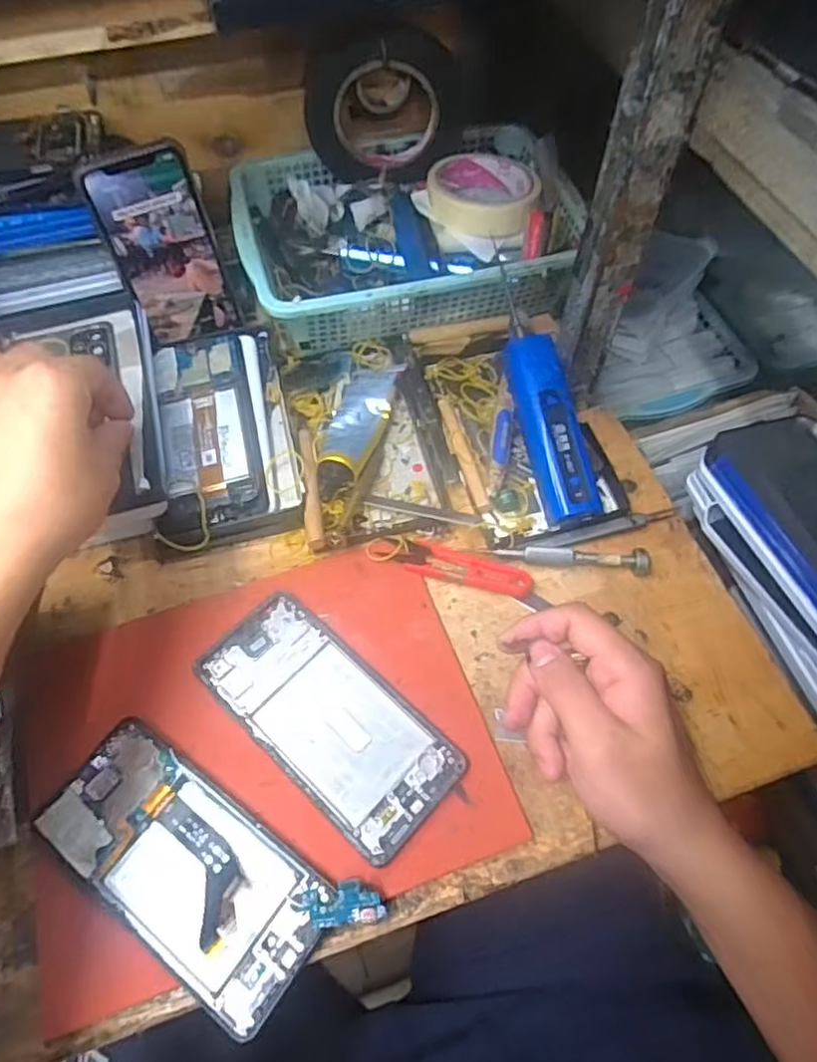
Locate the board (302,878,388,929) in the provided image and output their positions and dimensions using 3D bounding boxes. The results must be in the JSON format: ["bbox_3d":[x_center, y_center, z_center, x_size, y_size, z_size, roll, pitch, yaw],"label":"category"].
[{"bbox_3d":[-0.032,0.188,0.329,0.041,0.006,0.020,-6,54,1],"label":"board"}]

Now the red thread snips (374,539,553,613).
[{"bbox_3d":[0.036,0.025,0.436,0.114,0.010,0.024,16,61,9],"label":"red thread snips"}]

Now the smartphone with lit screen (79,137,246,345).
[{"bbox_3d":[-0.179,-0.208,0.486,0.073,0.137,0.006,-25,45,-12],"label":"smartphone with lit screen"}]

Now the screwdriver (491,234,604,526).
[{"bbox_3d":[0.092,-0.094,0.454,0.031,0.031,0.181,-14,82,-10],"label":"screwdriver"}]

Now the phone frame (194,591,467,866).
[{"bbox_3d":[-0.049,0.109,0.389,0.163,0.013,0.072,39,67,20],"label":"phone frame"}]

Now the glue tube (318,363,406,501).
[{"bbox_3d":[-0.037,-0.079,0.480,0.040,0.021,0.125,10,60,6],"label":"glue tube"}]

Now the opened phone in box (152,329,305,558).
[{"bbox_3d":[-0.134,-0.072,0.471,0.095,0.025,0.171,-12,61,-7],"label":"opened phone in box"}]

